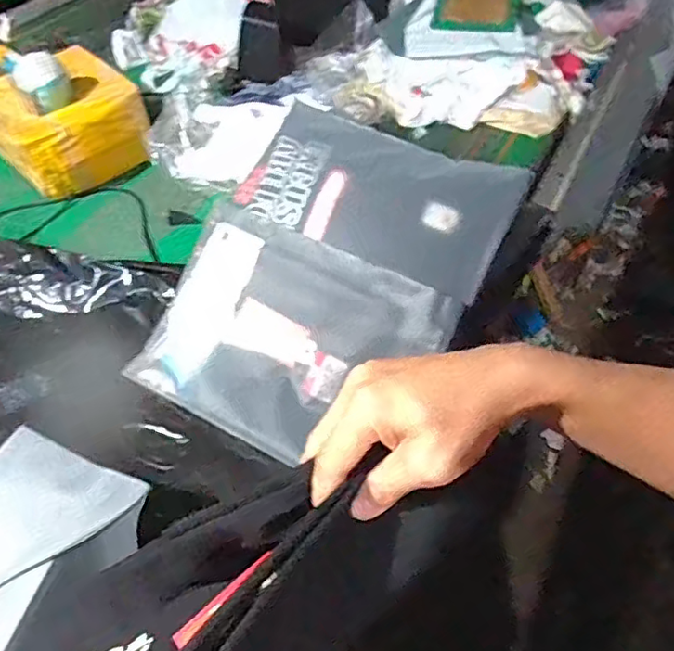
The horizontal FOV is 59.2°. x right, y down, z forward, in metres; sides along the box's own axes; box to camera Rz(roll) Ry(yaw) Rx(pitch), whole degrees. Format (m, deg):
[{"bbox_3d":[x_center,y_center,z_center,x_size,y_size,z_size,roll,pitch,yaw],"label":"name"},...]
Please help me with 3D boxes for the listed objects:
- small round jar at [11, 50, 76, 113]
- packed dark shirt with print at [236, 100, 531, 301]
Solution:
[{"bbox_3d":[-0.447,-0.371,0.905,0.076,0.062,0.065,-23,54,-18],"label":"small round jar"},{"bbox_3d":[0.041,-0.159,0.709,0.326,0.037,0.181,24,79,19],"label":"packed dark shirt with print"}]

